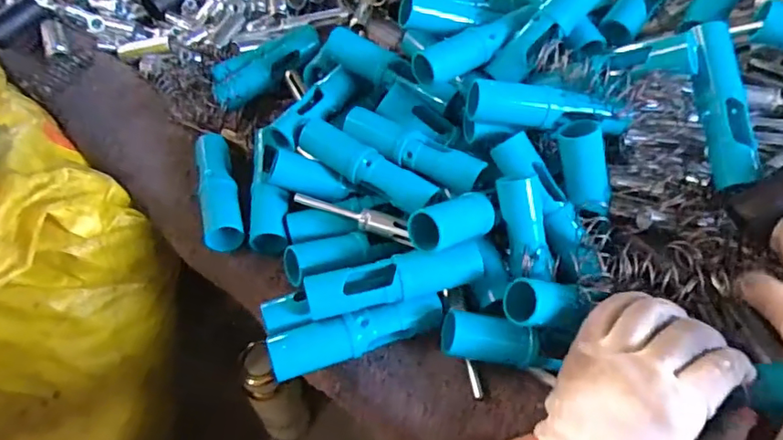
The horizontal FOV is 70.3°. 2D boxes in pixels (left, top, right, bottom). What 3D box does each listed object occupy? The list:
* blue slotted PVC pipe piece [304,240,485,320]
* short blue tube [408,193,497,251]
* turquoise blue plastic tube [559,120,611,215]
[{"bbox_3d":[0.004,0.041,0.375,0.119,0.028,0.024,-13,51,-8],"label":"blue slotted PVC pipe piece"},{"bbox_3d":[0.045,0.002,0.375,0.063,0.027,0.026,-17,50,-33],"label":"short blue tube"},{"bbox_3d":[0.139,-0.037,0.398,0.027,0.065,0.020,-16,11,-10],"label":"turquoise blue plastic tube"}]

